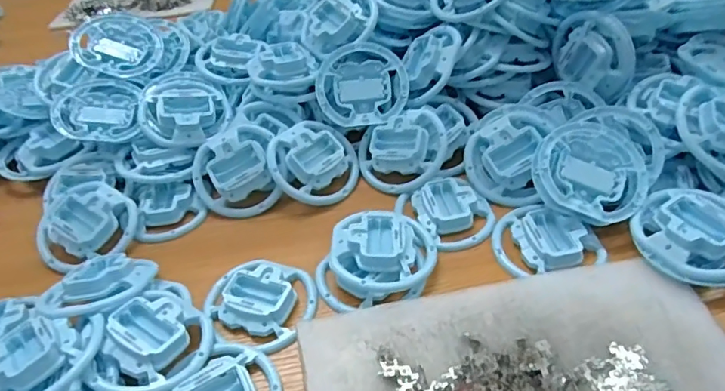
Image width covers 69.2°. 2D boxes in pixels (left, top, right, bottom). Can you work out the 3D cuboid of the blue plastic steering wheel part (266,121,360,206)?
[{"bbox_3d":[-0.052,-0.039,0.587,0.100,0.022,0.100,7,67,-17],"label":"blue plastic steering wheel part"}]

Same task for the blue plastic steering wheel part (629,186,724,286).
[{"bbox_3d":[0.308,0.034,0.482,0.104,0.037,0.104,-3,43,3],"label":"blue plastic steering wheel part"}]

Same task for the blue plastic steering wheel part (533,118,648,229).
[{"bbox_3d":[0.229,-0.023,0.523,0.110,0.018,0.104,1,68,-2],"label":"blue plastic steering wheel part"}]

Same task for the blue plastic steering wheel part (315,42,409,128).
[{"bbox_3d":[0.000,-0.128,0.622,0.103,0.027,0.097,-9,81,-2],"label":"blue plastic steering wheel part"}]

